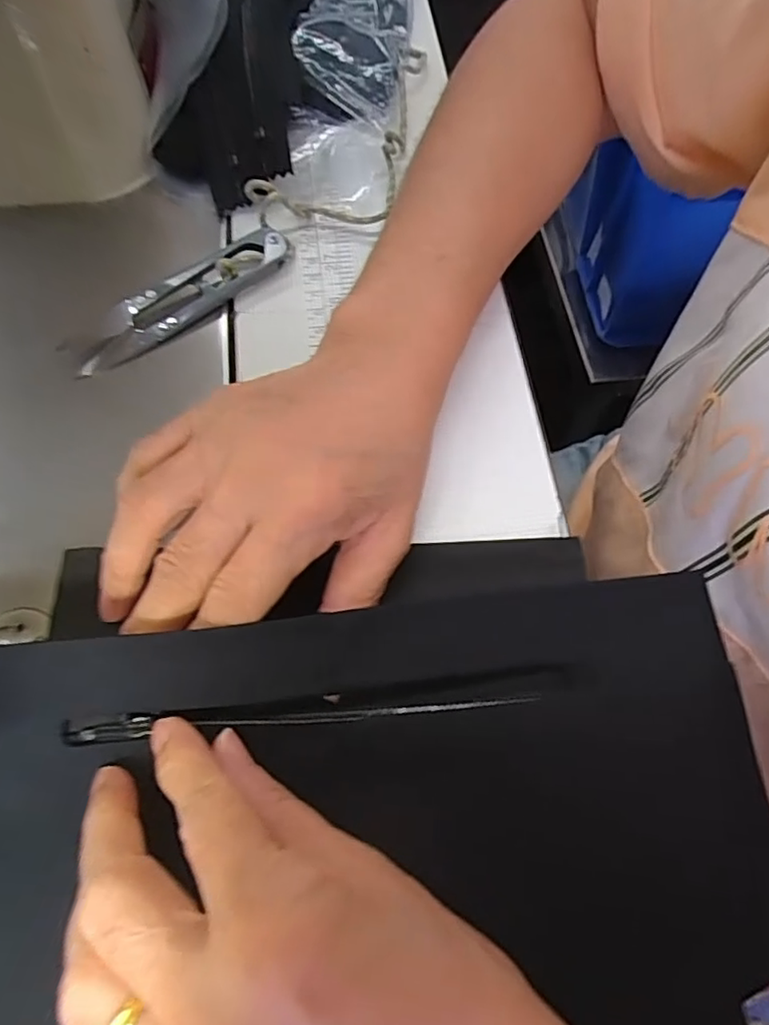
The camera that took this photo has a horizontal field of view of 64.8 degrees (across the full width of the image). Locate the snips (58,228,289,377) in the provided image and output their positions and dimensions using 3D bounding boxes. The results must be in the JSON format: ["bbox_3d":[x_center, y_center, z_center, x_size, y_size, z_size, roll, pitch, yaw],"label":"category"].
[{"bbox_3d":[-0.086,-0.091,0.259,0.102,0.012,0.025,-37,71,-16],"label":"snips"}]

